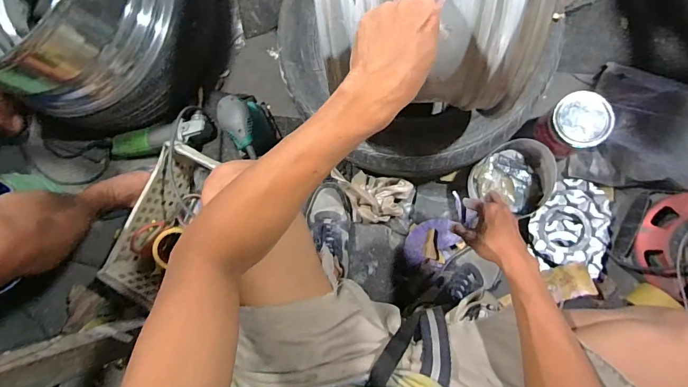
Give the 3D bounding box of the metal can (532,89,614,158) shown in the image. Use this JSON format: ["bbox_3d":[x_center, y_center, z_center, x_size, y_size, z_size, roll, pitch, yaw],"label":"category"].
[{"bbox_3d":[0.451,-0.133,0.739,0.099,0.131,0.097,-1,86,9],"label":"metal can"}]

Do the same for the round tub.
[{"bbox_3d":[0.352,-0.040,0.762,0.152,0.052,0.145,-1,86,9],"label":"round tub"}]

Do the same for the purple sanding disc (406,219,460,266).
[{"bbox_3d":[0.191,0.110,0.811,0.109,0.026,0.103,-1,86,9],"label":"purple sanding disc"}]

